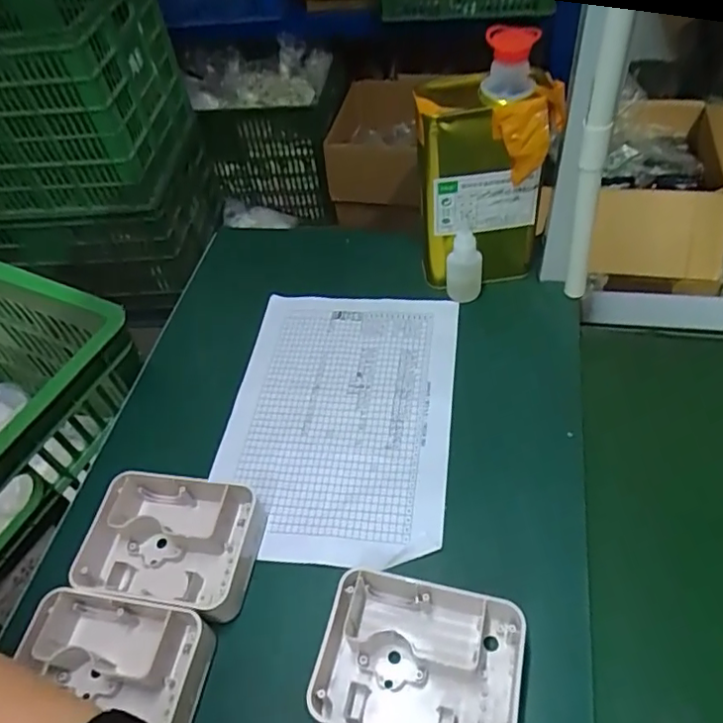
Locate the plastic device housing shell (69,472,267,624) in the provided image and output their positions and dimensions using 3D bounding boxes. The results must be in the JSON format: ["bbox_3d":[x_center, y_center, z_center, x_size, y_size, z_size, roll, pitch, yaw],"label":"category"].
[{"bbox_3d":[-0.154,0.145,0.474,0.137,0.039,0.100,5,51,11],"label":"plastic device housing shell"}]

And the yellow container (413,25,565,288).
[{"bbox_3d":[0.114,-0.175,0.571,0.124,0.241,0.080,6,52,13],"label":"yellow container"}]

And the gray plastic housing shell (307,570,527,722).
[{"bbox_3d":[0.042,0.205,0.397,0.138,0.039,0.102,7,52,13],"label":"gray plastic housing shell"}]

